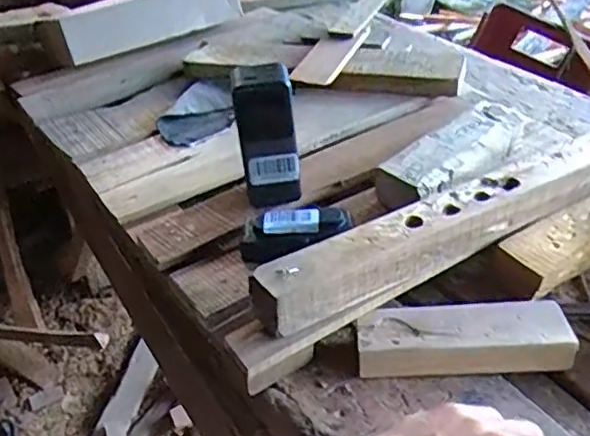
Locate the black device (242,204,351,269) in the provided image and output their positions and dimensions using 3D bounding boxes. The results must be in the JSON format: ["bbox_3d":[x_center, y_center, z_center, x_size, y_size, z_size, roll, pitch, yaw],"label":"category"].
[{"bbox_3d":[0.002,0.010,0.579,0.103,0.030,0.034,-12,38,-10],"label":"black device"}]

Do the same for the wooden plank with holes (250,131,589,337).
[{"bbox_3d":[0.170,-0.006,0.580,0.451,0.054,0.046,-21,40,-21],"label":"wooden plank with holes"}]

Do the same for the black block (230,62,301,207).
[{"bbox_3d":[-0.026,-0.076,0.606,0.056,0.138,0.043,-4,37,0],"label":"black block"}]

